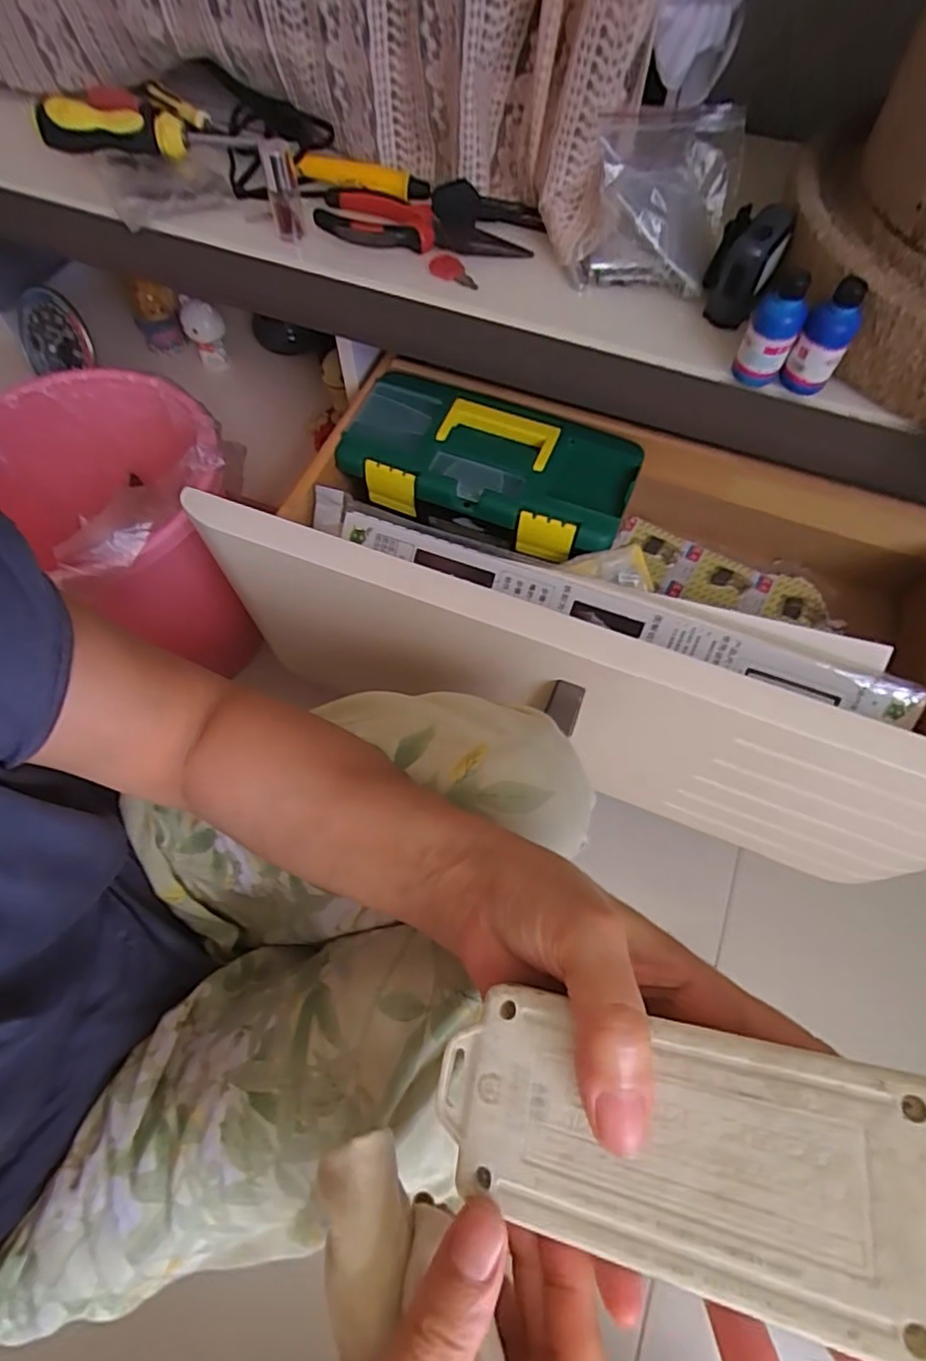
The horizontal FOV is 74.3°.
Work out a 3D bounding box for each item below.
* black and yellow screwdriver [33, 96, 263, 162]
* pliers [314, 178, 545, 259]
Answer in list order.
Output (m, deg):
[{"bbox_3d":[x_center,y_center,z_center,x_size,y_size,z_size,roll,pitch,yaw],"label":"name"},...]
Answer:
[{"bbox_3d":[-0.237,-0.415,0.459,0.164,0.029,0.026,-2,64,-2],"label":"black and yellow screwdriver"},{"bbox_3d":[-0.024,-0.341,0.451,0.159,0.025,0.052,1,64,0],"label":"pliers"}]

